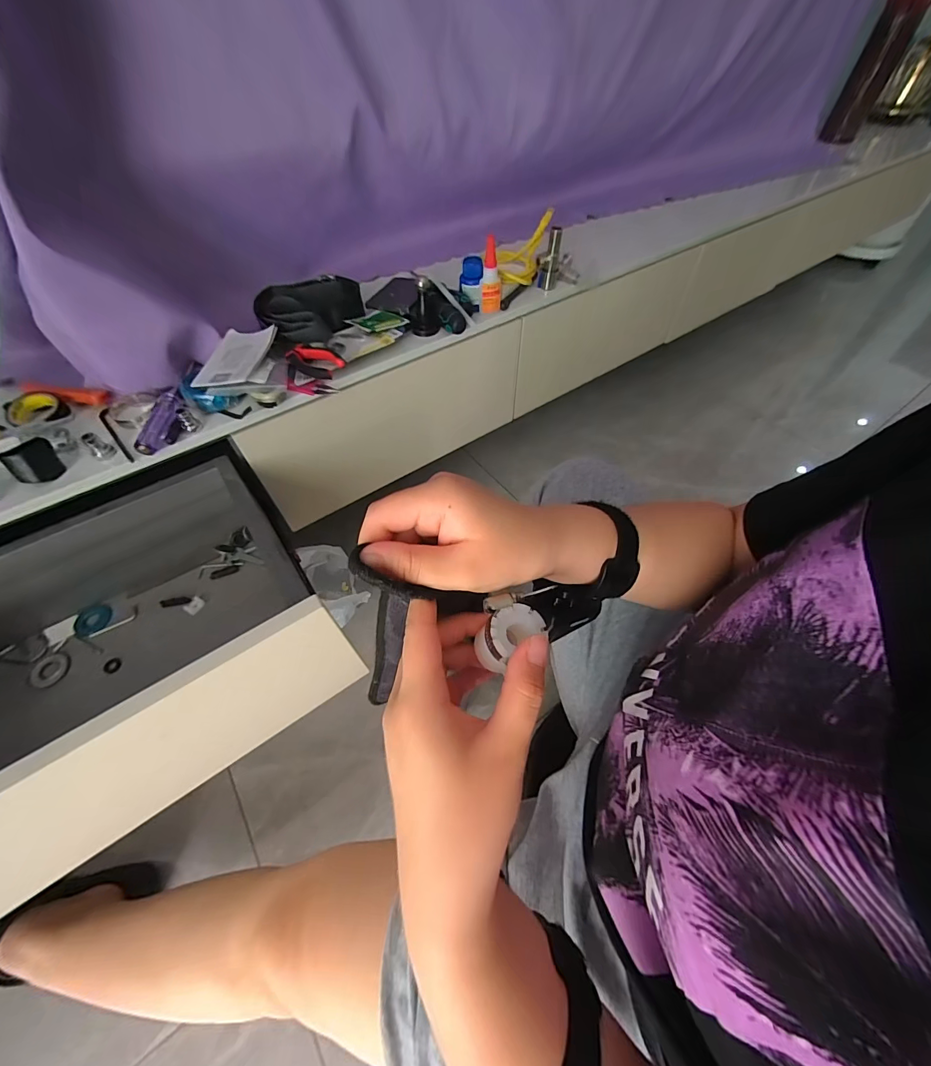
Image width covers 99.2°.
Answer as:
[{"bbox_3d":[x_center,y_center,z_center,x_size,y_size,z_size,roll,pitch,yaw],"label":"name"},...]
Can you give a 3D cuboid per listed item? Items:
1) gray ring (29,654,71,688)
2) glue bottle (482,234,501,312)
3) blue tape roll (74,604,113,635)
[{"bbox_3d":[-0.546,0.180,0.521,0.042,0.004,0.041,-1,55,1],"label":"gray ring"},{"bbox_3d":[0.040,-0.391,0.603,0.028,0.097,0.022,5,55,5],"label":"glue bottle"},{"bbox_3d":[-0.524,0.121,0.556,0.044,0.010,0.045,-1,55,1],"label":"blue tape roll"}]

